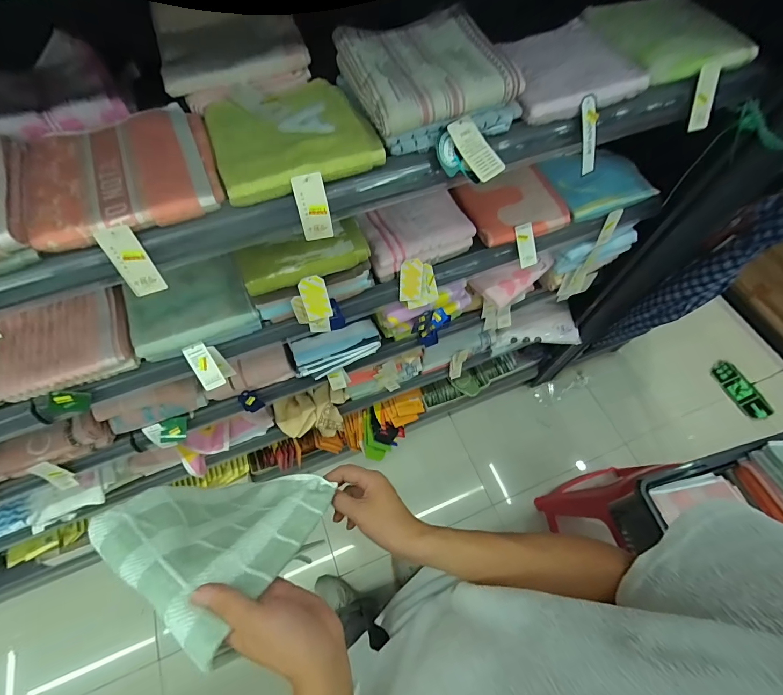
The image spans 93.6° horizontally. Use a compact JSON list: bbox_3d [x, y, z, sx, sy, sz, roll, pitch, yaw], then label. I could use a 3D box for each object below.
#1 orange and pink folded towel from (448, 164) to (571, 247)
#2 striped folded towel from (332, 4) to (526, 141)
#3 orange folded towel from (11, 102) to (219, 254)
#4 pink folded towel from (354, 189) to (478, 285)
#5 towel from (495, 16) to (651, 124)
[{"bbox_3d":[0.241,-0.283,0.722,0.195,0.041,0.141,-18,65,-9],"label":"orange and pink folded towel"},{"bbox_3d":[0.046,-0.347,0.457,0.185,0.041,0.158,-21,65,-11],"label":"striped folded towel"},{"bbox_3d":[-0.305,-0.198,0.413,0.199,0.025,0.171,-24,66,-12],"label":"orange folded towel"},{"bbox_3d":[0.044,-0.200,0.657,0.185,0.069,0.109,-19,65,-9],"label":"pink folded towel"},{"bbox_3d":[0.229,-0.385,0.503,0.175,0.030,0.159,-20,65,-10],"label":"towel"}]

